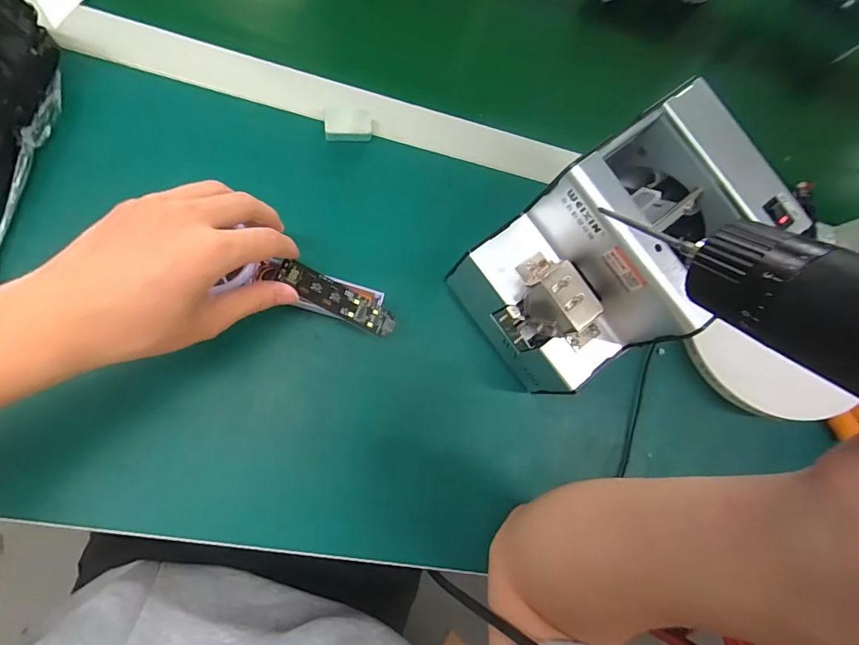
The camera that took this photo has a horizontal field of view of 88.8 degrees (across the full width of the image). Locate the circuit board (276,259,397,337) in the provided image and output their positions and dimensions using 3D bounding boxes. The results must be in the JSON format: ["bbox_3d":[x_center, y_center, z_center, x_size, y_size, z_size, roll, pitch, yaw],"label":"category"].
[{"bbox_3d":[-0.067,-0.017,0.325,0.090,0.008,0.021,30,83,-17],"label":"circuit board"}]

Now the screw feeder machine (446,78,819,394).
[{"bbox_3d":[0.127,-0.050,0.332,0.181,0.141,0.122,-40,91,-15],"label":"screw feeder machine"}]

